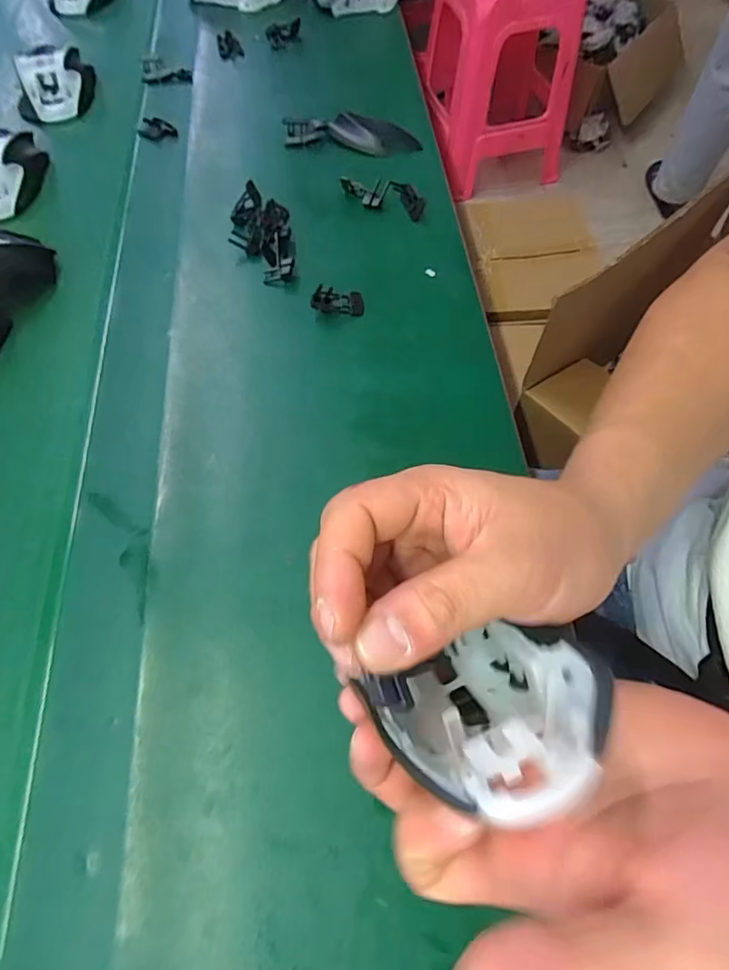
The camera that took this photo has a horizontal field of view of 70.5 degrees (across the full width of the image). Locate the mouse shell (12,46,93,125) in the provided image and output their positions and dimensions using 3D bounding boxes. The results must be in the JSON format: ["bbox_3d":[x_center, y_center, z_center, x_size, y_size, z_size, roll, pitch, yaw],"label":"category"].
[{"bbox_3d":[-0.318,-0.412,0.531,0.071,0.040,0.078,-8,63,-4],"label":"mouse shell"}]

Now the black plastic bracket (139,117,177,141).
[{"bbox_3d":[-0.203,-0.351,0.510,0.038,0.008,0.022,6,64,2],"label":"black plastic bracket"}]

